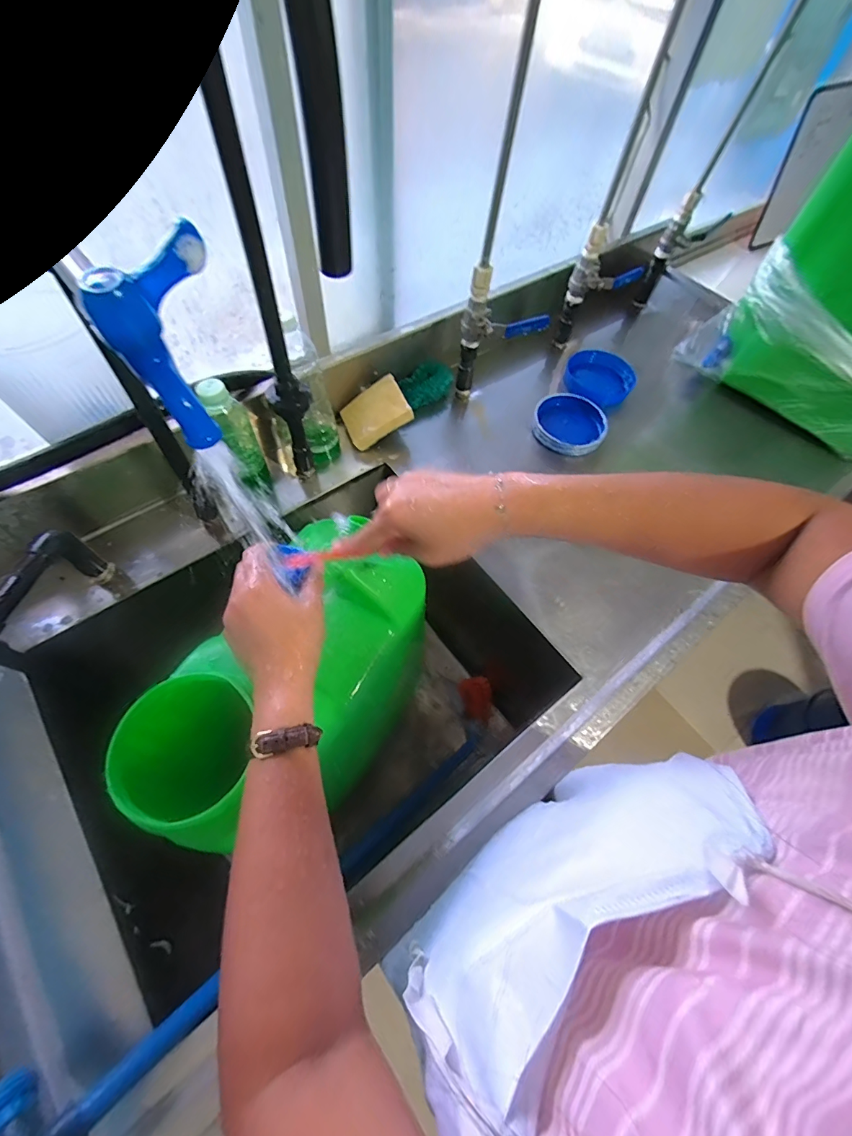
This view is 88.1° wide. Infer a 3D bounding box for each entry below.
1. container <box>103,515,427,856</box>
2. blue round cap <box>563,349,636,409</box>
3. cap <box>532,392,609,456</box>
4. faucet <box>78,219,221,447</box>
[{"bbox_3d":[-0.118,0.102,0.415,0.182,0.135,0.301,32,63,14],"label":"container"},{"bbox_3d":[0.312,-0.345,0.795,0.117,0.033,0.117,2,60,-3],"label":"blue round cap"},{"bbox_3d":[0.239,-0.247,0.730,0.114,0.032,0.127,25,63,1],"label":"cap"},{"bbox_3d":[-0.129,-0.117,0.237,0.062,0.086,0.039,-35,67,-21],"label":"faucet"}]

